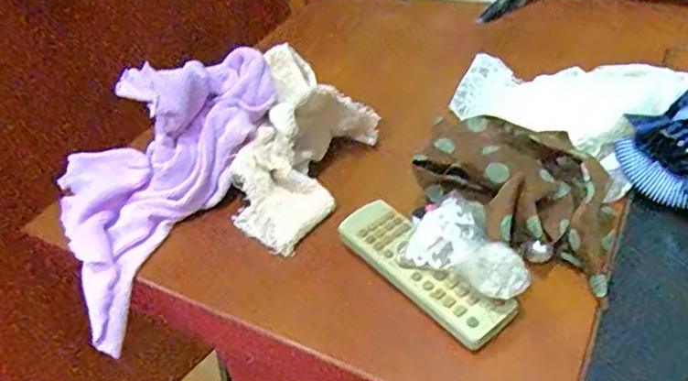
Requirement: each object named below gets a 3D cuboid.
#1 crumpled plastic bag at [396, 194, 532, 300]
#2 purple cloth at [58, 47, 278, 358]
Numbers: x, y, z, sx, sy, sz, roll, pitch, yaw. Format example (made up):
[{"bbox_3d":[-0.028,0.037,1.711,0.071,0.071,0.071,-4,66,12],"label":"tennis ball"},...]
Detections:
[{"bbox_3d":[0.071,0.038,0.329,0.050,0.032,0.072,-28,45,-22],"label":"crumpled plastic bag"},{"bbox_3d":[-0.156,-0.026,0.437,0.145,0.131,0.202,27,52,34],"label":"purple cloth"}]

